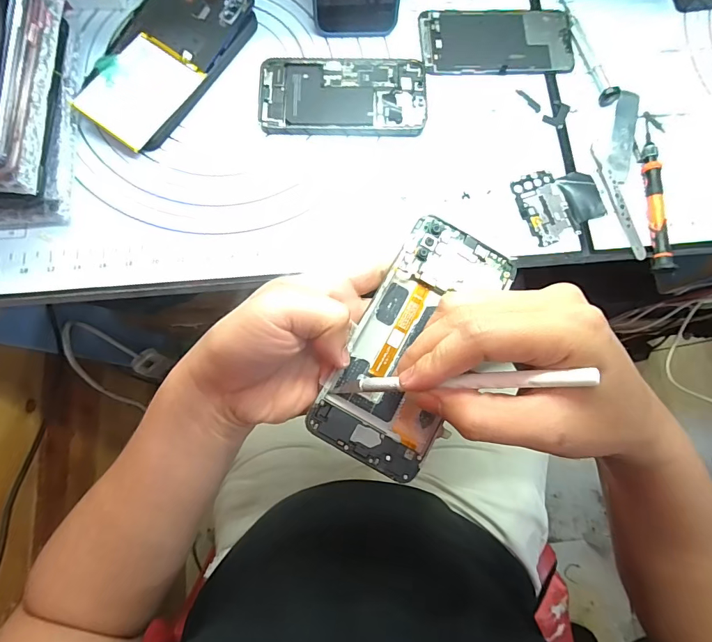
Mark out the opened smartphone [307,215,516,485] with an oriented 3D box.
[{"bbox_3d":[0.036,0.012,0.242,0.070,0.007,0.153,26,80,2],"label":"opened smartphone"}]

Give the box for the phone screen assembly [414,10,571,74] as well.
[{"bbox_3d":[0.131,-0.261,0.370,0.139,0.008,0.070,-3,81,-3],"label":"phone screen assembly"}]

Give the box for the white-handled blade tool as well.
[{"bbox_3d":[0.045,0.031,0.204,0.130,0.007,0.008,-8,80,29],"label":"white-handled blade tool"}]

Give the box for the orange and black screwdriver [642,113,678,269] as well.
[{"bbox_3d":[0.258,-0.112,0.340,0.016,0.018,0.148,4,81,-2],"label":"orange and black screwdriver"}]

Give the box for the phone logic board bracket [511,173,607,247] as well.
[{"bbox_3d":[0.175,-0.103,0.342,0.068,0.006,0.062,-20,82,-6],"label":"phone logic board bracket"}]

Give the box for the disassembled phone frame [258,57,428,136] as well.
[{"bbox_3d":[-0.011,-0.198,0.349,0.142,0.010,0.073,1,81,-3],"label":"disassembled phone frame"}]

